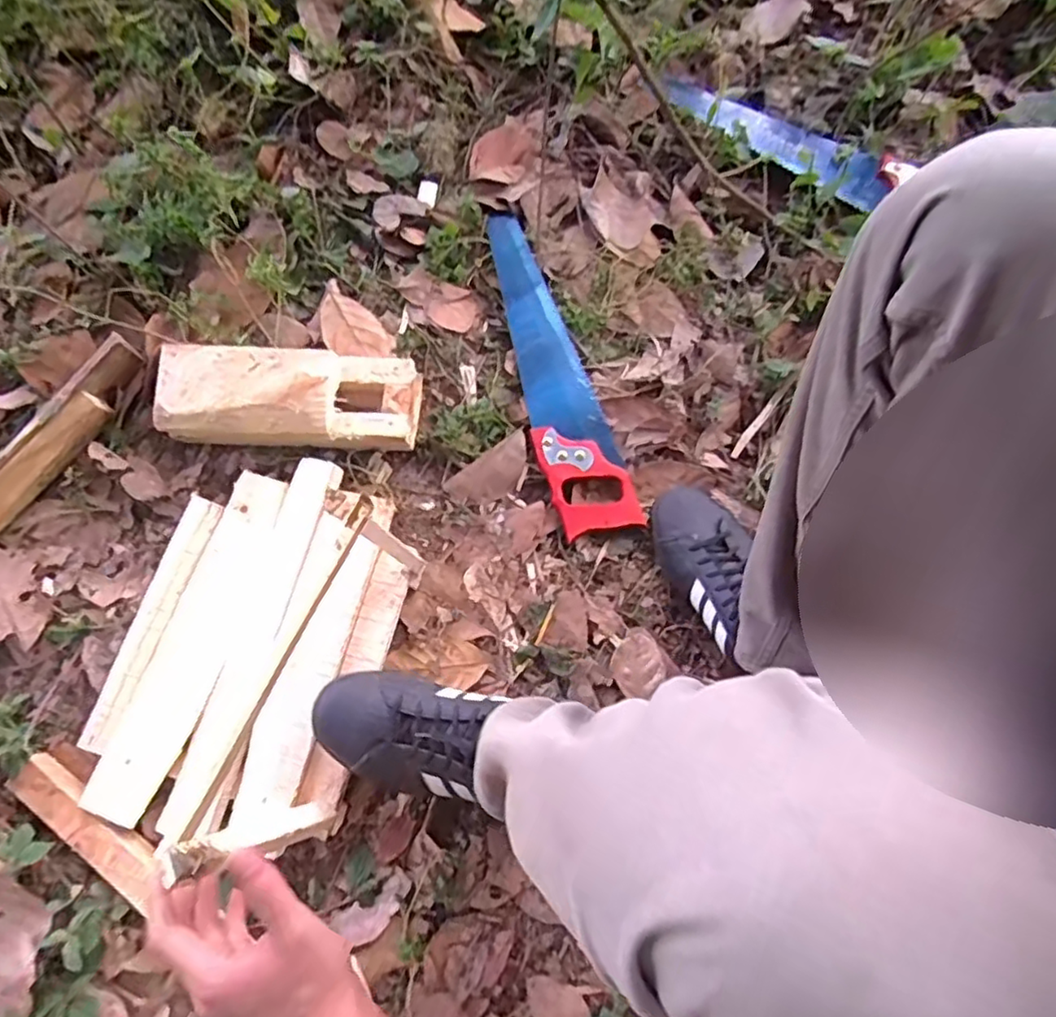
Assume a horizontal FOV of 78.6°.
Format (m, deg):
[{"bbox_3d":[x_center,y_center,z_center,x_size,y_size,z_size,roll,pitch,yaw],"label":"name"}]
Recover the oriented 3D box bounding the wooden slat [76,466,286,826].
[{"bbox_3d":[-0.336,0.127,0.654,0.062,0.016,0.347,17,72,5],"label":"wooden slat"}]

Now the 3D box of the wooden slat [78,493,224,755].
[{"bbox_3d":[-0.381,0.111,0.655,0.036,0.017,0.258,17,72,5],"label":"wooden slat"}]

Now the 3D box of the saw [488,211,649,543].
[{"bbox_3d":[0.025,-0.167,0.754,0.090,0.031,0.406,-18,73,-7],"label":"saw"}]

